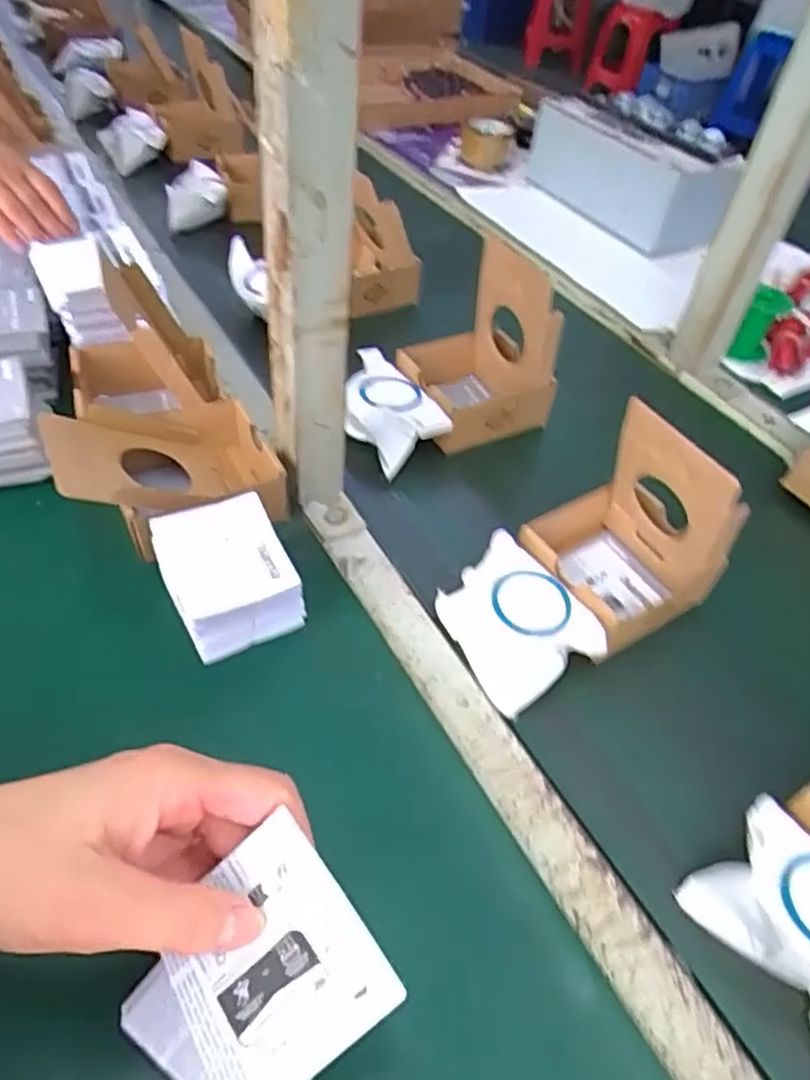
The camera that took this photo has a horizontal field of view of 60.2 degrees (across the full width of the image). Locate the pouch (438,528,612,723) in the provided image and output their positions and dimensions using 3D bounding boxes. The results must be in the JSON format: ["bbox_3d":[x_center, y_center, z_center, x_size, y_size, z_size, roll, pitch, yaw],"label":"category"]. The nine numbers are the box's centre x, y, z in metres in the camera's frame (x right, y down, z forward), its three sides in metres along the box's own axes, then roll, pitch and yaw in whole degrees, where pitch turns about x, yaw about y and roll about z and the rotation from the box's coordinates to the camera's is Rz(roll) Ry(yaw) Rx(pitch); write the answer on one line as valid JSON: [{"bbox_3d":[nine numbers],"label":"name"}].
[{"bbox_3d":[0.075,0.056,0.473,0.083,0.020,0.100,-36,63,-1],"label":"pouch"}]

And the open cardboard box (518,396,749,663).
[{"bbox_3d":[0.159,-0.014,0.475,0.114,0.131,0.102,-24,54,-26],"label":"open cardboard box"}]

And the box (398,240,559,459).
[{"bbox_3d":[0.067,-0.168,0.630,0.113,0.147,0.101,-12,50,-18],"label":"box"}]

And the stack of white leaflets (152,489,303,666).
[{"bbox_3d":[-0.118,0.024,0.460,0.074,0.066,0.076,-21,53,-24],"label":"stack of white leaflets"}]

